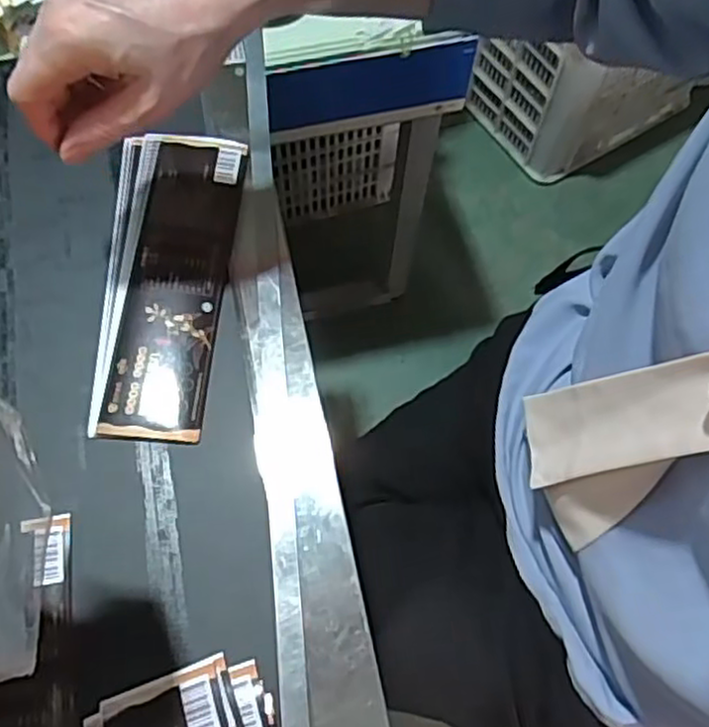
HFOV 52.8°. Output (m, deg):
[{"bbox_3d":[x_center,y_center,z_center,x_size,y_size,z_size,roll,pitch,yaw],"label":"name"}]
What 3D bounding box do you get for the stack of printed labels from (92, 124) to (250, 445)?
[{"bbox_3d":[-0.133,-0.062,0.496,0.081,0.023,0.236,4,66,1],"label":"stack of printed labels"}]

